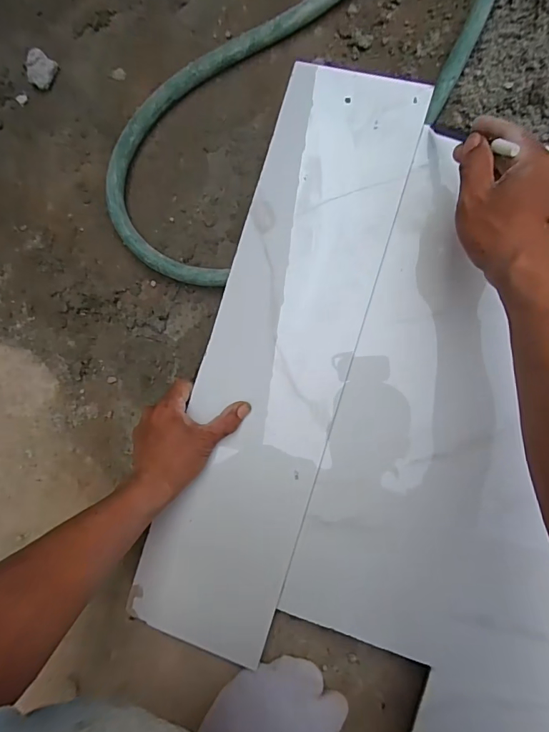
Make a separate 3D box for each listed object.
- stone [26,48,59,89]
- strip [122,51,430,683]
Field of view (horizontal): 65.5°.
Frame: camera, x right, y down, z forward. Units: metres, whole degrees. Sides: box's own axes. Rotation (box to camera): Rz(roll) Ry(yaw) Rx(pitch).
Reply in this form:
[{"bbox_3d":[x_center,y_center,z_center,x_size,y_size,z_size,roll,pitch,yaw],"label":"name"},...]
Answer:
[{"bbox_3d":[-0.283,-0.357,0.514,0.040,0.016,0.036,44,91,7],"label":"stone"},{"bbox_3d":[-0.001,-0.002,0.429,0.144,0.008,0.586,16,92,9],"label":"strip"}]

